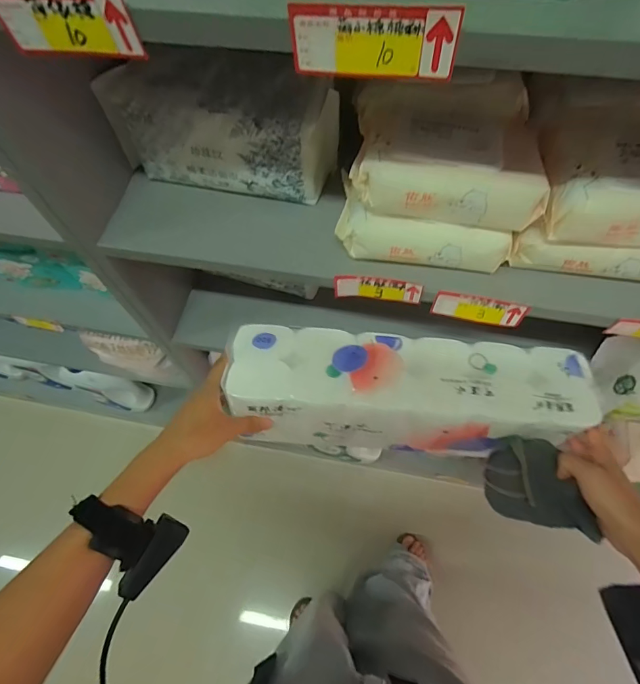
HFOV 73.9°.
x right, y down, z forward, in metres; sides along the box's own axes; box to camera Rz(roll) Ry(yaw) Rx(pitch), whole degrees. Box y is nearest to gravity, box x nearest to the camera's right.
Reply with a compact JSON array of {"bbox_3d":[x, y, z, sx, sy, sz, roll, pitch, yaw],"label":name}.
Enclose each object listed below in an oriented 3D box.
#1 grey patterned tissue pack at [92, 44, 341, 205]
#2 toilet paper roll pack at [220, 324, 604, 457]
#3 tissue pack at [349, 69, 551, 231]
[{"bbox_3d":[-0.103,-0.228,0.452,0.236,0.097,0.087,12,65,8],"label":"grey patterned tissue pack"},{"bbox_3d":[0.093,0.063,0.489,0.378,0.124,0.110,5,64,-3],"label":"toilet paper roll pack"},{"bbox_3d":[0.114,-0.167,0.382,0.165,0.046,0.120,3,64,4],"label":"tissue pack"}]

